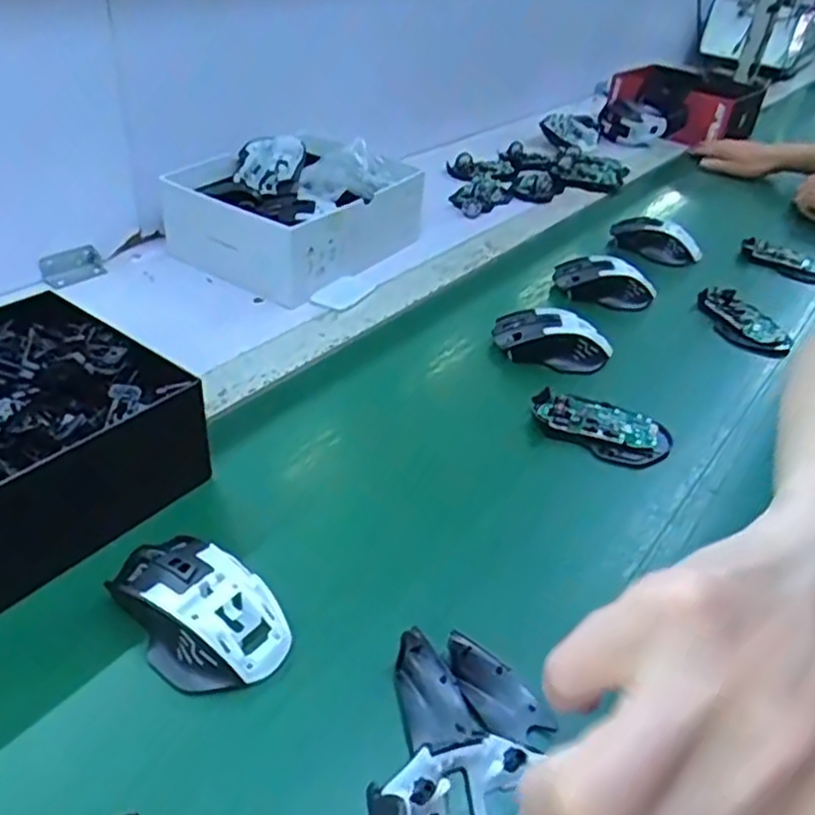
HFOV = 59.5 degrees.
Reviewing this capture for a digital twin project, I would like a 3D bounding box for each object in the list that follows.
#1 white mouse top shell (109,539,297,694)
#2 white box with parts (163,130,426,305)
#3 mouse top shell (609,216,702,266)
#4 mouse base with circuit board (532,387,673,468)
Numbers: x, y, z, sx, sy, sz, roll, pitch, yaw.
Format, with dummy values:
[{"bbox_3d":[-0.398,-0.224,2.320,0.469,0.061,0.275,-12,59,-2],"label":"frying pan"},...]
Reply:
[{"bbox_3d":[-0.122,0.115,0.411,0.110,0.033,0.067,29,42,26],"label":"white mouse top shell"},{"bbox_3d":[-0.125,-0.232,0.835,0.211,0.089,0.245,24,40,21],"label":"white box with parts"},{"bbox_3d":[0.320,-0.217,0.916,0.118,0.038,0.065,19,39,14],"label":"mouse top shell"},{"bbox_3d":[0.163,0.012,0.605,0.115,0.020,0.067,23,40,20],"label":"mouse base with circuit board"}]

